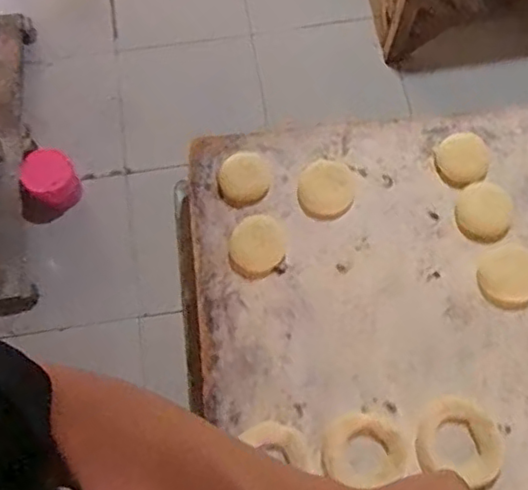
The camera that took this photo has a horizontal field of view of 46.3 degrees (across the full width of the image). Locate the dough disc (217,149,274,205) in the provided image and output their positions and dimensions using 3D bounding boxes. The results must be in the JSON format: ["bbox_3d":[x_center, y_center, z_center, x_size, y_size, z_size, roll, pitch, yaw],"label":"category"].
[{"bbox_3d":[-0.016,-0.062,0.569,0.052,0.015,0.044,-43,74,-14],"label":"dough disc"}]

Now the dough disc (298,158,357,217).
[{"bbox_3d":[0.058,-0.055,0.567,0.051,0.016,0.053,0,69,1],"label":"dough disc"}]

